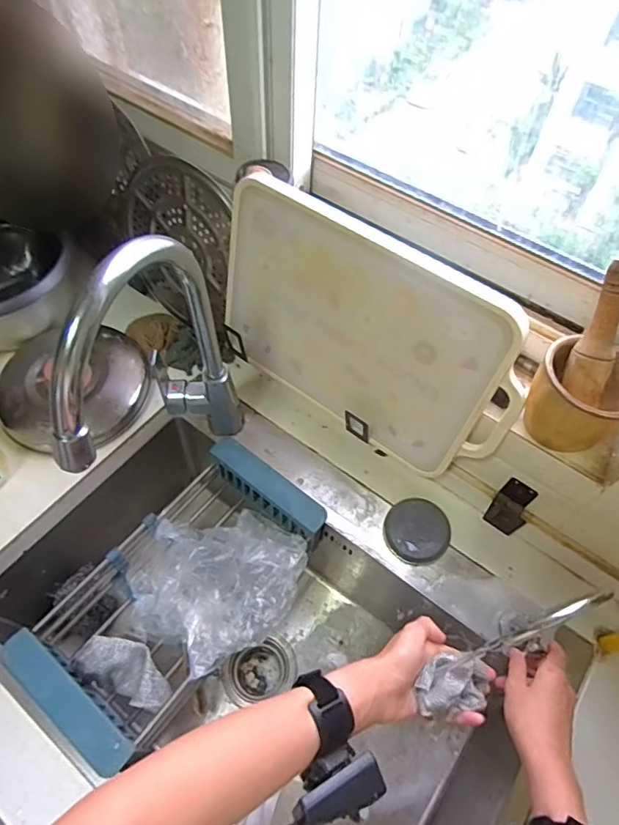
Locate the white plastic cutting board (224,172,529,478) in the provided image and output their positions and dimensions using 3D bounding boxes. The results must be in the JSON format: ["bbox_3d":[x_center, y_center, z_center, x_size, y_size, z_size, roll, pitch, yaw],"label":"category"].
[{"bbox_3d":[0.058,-0.090,0.634,0.393,0.273,0.026,36,52,13],"label":"white plastic cutting board"}]

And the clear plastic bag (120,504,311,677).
[{"bbox_3d":[-0.123,0.214,0.687,0.209,0.084,0.199,34,62,19],"label":"clear plastic bag"}]

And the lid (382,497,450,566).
[{"bbox_3d":[0.143,0.154,0.685,0.084,0.018,0.084,1,57,-2],"label":"lid"}]

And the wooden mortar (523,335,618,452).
[{"bbox_3d":[0.283,-0.013,0.553,0.095,0.096,0.093,37,63,20],"label":"wooden mortar"}]

